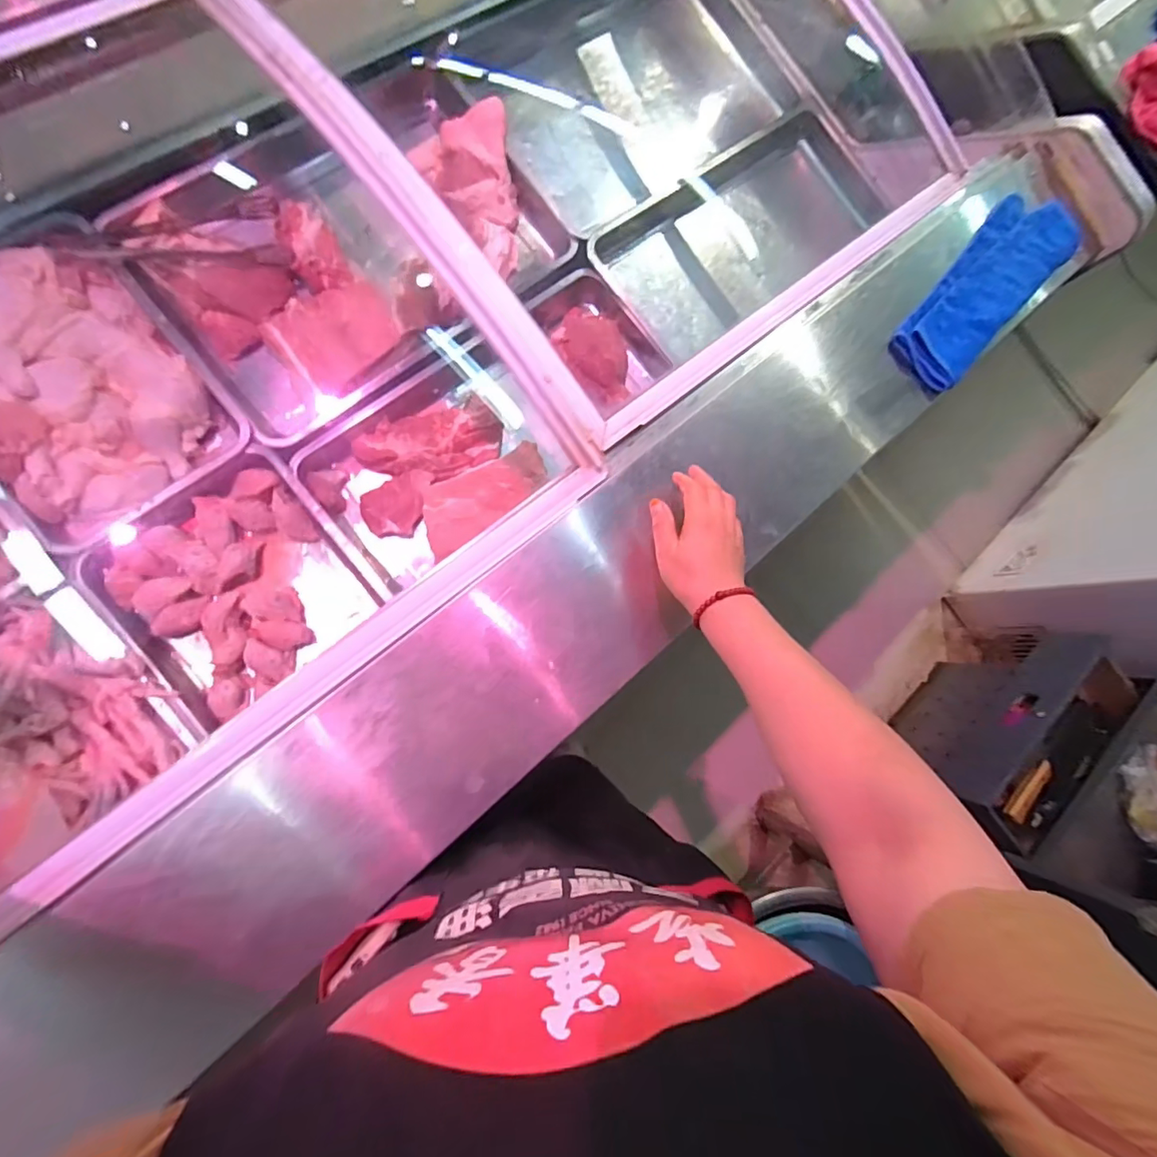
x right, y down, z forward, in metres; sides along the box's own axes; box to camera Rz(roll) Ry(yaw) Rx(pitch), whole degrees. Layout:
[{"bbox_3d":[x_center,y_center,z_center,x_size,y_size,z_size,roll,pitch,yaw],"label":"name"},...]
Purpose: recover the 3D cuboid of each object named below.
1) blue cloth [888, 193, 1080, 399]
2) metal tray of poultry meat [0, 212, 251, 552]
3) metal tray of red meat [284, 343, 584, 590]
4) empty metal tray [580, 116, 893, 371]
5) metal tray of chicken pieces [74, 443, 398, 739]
[{"bbox_3d":[0.553,-0.395,0.729,0.106,0.032,0.345,45,77,-5],"label":"blue cloth"},{"bbox_3d":[-0.675,-0.260,0.711,0.297,0.082,0.367,-35,93,-14],"label":"metal tray of poultry meat"},{"bbox_3d":[-0.195,-0.192,0.831,0.400,0.081,0.252,-37,93,-14],"label":"metal tray of red meat"},{"bbox_3d":[0.281,-0.622,0.976,0.554,0.100,0.287,-39,94,-14],"label":"empty metal tray"},{"bbox_3d":[-0.468,0.004,0.743,0.283,0.056,0.282,-38,94,-14],"label":"metal tray of chicken pieces"}]

